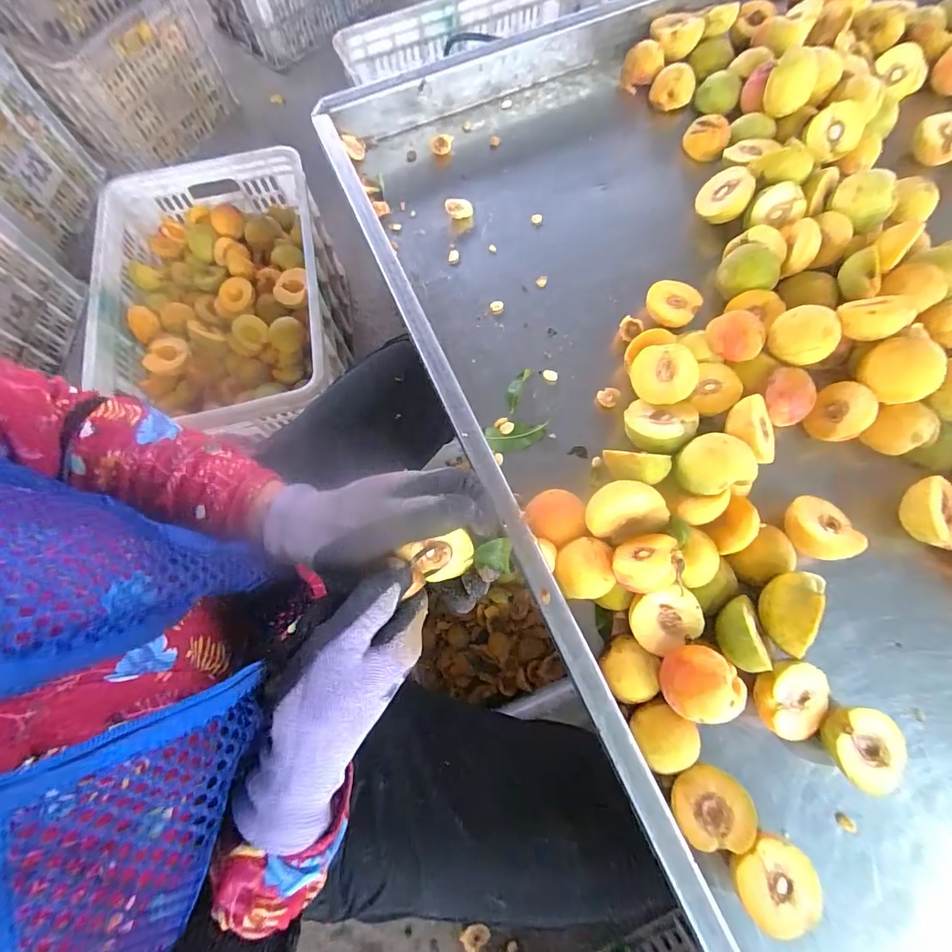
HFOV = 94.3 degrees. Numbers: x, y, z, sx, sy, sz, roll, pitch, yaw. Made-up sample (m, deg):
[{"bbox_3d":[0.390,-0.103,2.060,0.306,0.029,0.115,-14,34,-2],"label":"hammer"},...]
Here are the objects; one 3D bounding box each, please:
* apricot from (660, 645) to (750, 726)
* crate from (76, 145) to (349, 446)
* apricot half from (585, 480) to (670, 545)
[{"bbox_3d":[0.176,0.164,0.348,0.052,0.043,0.059,-38,75,-9],"label":"apricot"},{"bbox_3d":[-0.436,-0.298,0.808,0.353,0.244,0.530,-14,73,-2],"label":"crate"},{"bbox_3d":[0.131,0.031,0.388,0.066,0.040,0.049,-16,73,-3],"label":"apricot half"}]

